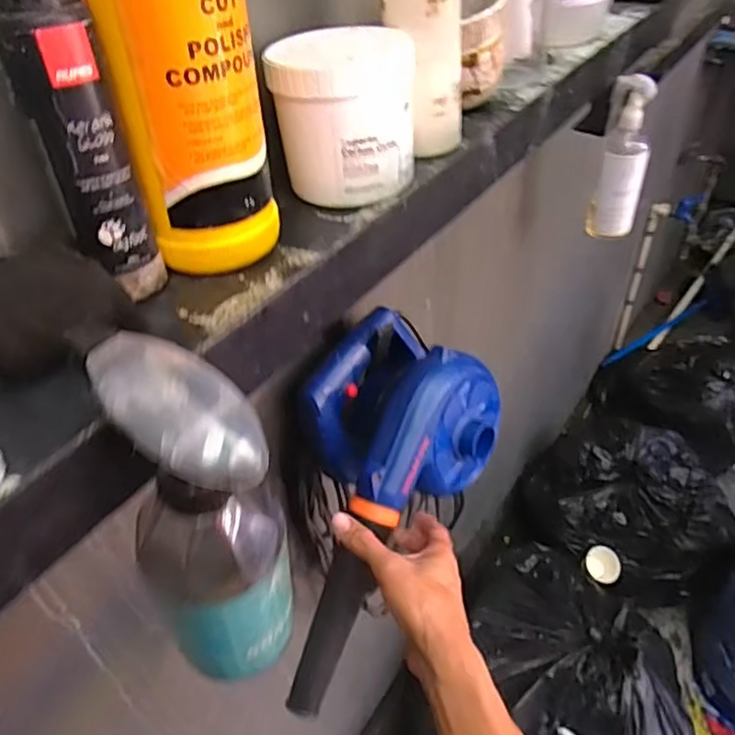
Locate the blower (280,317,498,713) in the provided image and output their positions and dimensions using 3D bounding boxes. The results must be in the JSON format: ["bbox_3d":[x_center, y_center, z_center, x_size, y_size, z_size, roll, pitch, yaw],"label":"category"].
[{"bbox_3d":[0.009,0.133,0.606,0.158,0.121,0.363,15,78,20],"label":"blower"}]

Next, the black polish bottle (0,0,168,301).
[{"bbox_3d":[-0.146,-0.120,0.317,0.043,0.175,0.044,-19,45,-15],"label":"black polish bottle"}]

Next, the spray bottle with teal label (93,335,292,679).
[{"bbox_3d":[-0.072,0.078,0.294,0.065,0.197,0.068,-27,48,-22],"label":"spray bottle with teal label"}]

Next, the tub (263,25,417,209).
[{"bbox_3d":[-0.016,-0.179,0.446,0.093,0.091,0.092,-2,43,2],"label":"tub"}]

